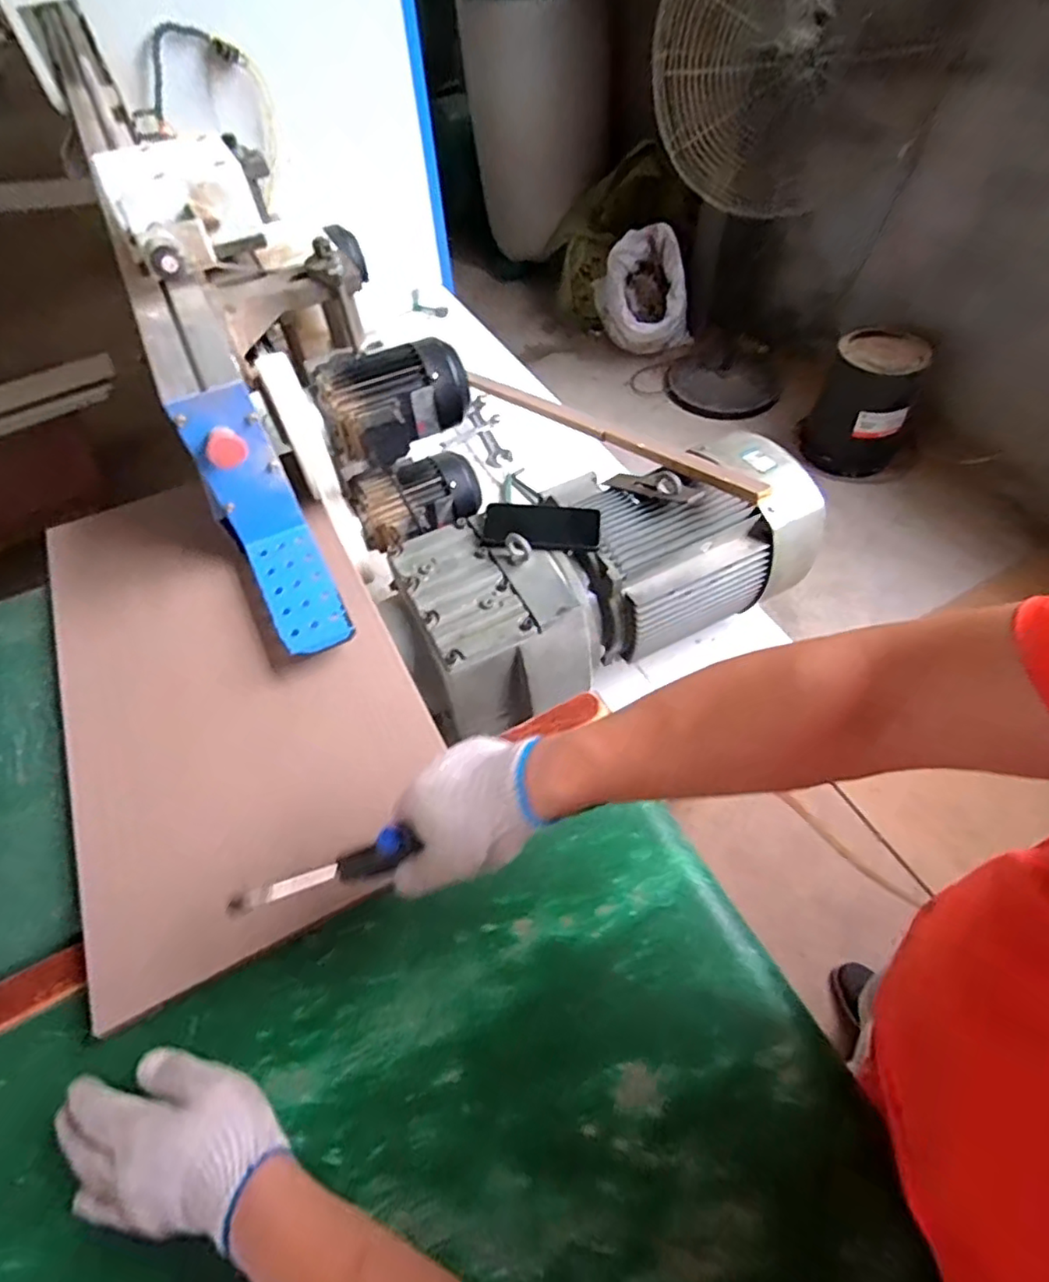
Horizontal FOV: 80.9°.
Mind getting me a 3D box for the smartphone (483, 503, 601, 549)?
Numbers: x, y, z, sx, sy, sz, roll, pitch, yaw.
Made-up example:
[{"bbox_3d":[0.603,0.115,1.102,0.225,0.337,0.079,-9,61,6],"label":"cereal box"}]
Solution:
[{"bbox_3d":[0.026,-0.159,0.846,0.156,0.013,0.073,6,62,-5],"label":"smartphone"}]

